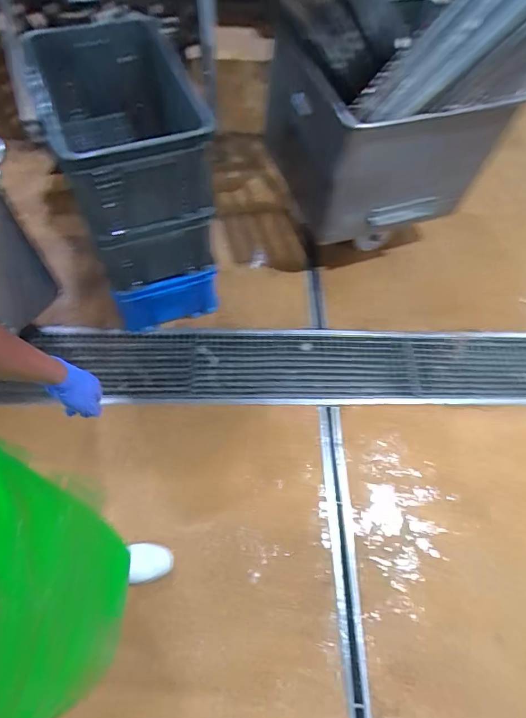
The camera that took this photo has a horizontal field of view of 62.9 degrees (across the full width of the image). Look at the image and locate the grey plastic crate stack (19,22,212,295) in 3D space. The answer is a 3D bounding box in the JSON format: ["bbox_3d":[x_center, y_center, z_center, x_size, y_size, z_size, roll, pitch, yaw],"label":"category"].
[{"bbox_3d":[-0.356,-0.553,1.190,0.352,0.499,0.475,-20,67,-14],"label":"grey plastic crate stack"}]

